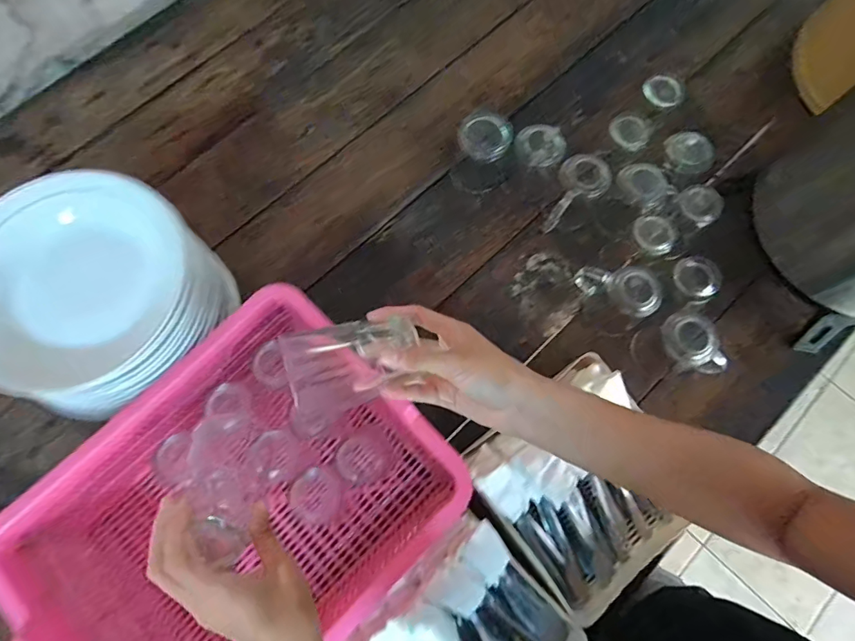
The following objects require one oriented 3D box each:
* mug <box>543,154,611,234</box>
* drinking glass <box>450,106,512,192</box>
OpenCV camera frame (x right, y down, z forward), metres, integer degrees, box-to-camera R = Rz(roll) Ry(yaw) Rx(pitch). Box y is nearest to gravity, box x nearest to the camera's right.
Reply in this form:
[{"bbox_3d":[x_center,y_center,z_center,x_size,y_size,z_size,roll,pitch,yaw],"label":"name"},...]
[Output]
[{"bbox_3d":[0.191,-0.163,0.622,0.061,0.094,0.096,32,77,8],"label":"mug"},{"bbox_3d":[0.071,-0.223,0.635,0.069,0.085,0.074,19,75,4],"label":"drinking glass"}]

